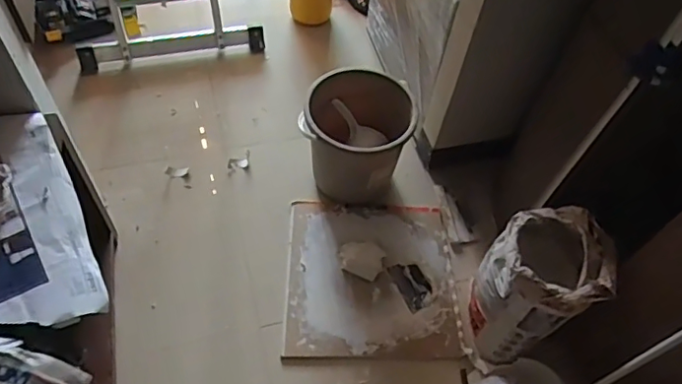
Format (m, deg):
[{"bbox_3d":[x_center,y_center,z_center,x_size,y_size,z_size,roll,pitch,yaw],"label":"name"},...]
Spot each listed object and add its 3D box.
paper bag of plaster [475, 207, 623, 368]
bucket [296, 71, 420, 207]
[{"bbox_3d":[0.454,0.225,1.351,0.221,0.399,0.249,-8,57,-9],"label":"paper bag of plaster"},{"bbox_3d":[0.043,-0.151,1.617,0.296,0.303,0.273,2,56,-3],"label":"bucket"}]

